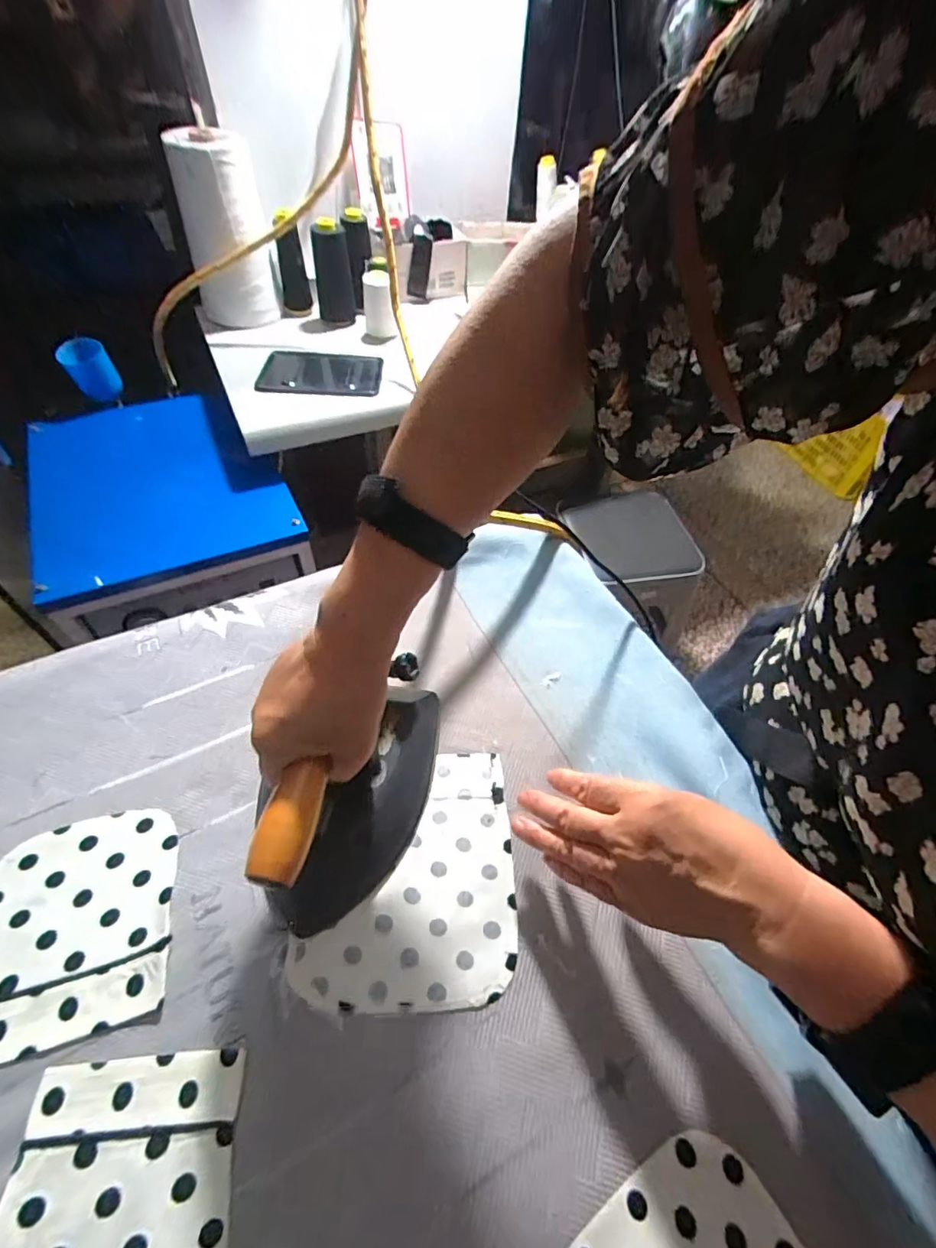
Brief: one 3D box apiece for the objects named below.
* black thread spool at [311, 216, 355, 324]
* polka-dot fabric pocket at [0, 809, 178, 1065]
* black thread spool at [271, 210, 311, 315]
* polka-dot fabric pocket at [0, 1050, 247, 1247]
[{"bbox_3d":[-0.286,-0.749,1.086,0.077,0.166,0.077,-7,53,-9],"label":"black thread spool"},{"bbox_3d":[-0.268,0.202,0.349,0.120,0.005,0.136,-11,54,-13],"label":"polka-dot fabric pocket"},{"bbox_3d":[-0.364,-0.737,1.061,0.056,0.180,0.048,-7,53,-9],"label":"black thread spool"},{"bbox_3d":[-0.187,0.316,0.268,0.116,0.006,0.136,-2,53,-6],"label":"polka-dot fabric pocket"}]

